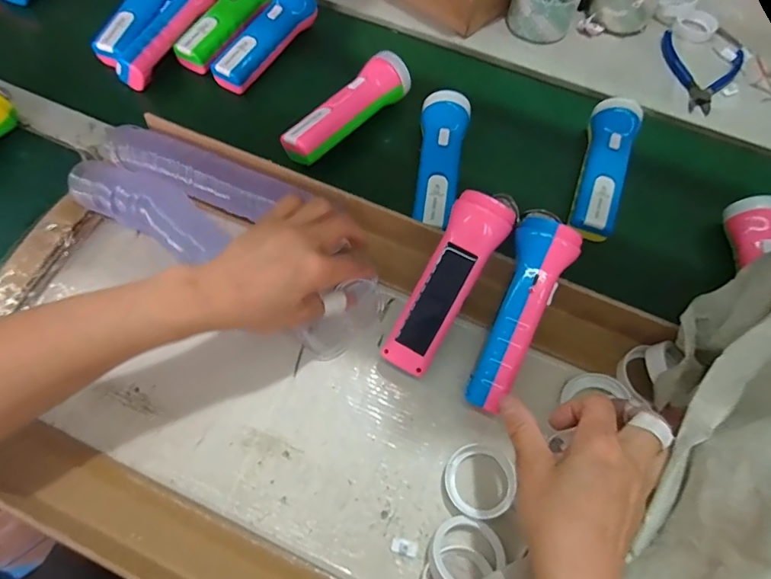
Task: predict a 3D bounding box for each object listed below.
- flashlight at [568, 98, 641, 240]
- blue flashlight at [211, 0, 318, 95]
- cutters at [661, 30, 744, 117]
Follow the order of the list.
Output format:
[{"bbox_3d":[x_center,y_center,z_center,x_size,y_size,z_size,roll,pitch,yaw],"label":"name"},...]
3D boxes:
[{"bbox_3d":[0.233,-0.131,0.501,0.047,0.045,0.173,21,65,8],"label":"flashlight"},{"bbox_3d":[-0.141,-0.303,0.559,0.046,0.037,0.167,28,67,11],"label":"blue flashlight"},{"bbox_3d":[0.403,-0.275,0.596,0.101,0.007,0.136,18,65,7],"label":"cutters"}]

